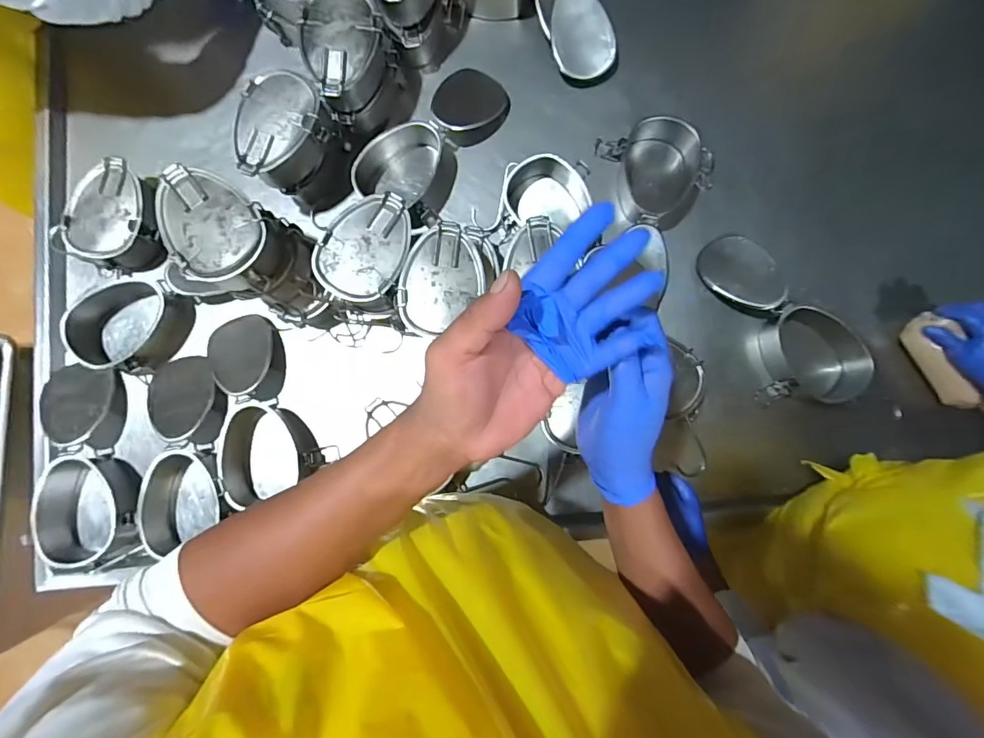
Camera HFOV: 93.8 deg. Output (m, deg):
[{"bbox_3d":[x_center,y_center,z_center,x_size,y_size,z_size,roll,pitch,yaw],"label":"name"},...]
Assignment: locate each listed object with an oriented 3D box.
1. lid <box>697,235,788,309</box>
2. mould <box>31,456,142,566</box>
[{"bbox_3d":[0.415,-0.158,0.762,0.143,0.021,0.089,40,114,11],"label":"lid"},{"bbox_3d":[-0.638,0.221,0.732,0.148,0.051,0.163,-8,85,-1],"label":"mould"}]

